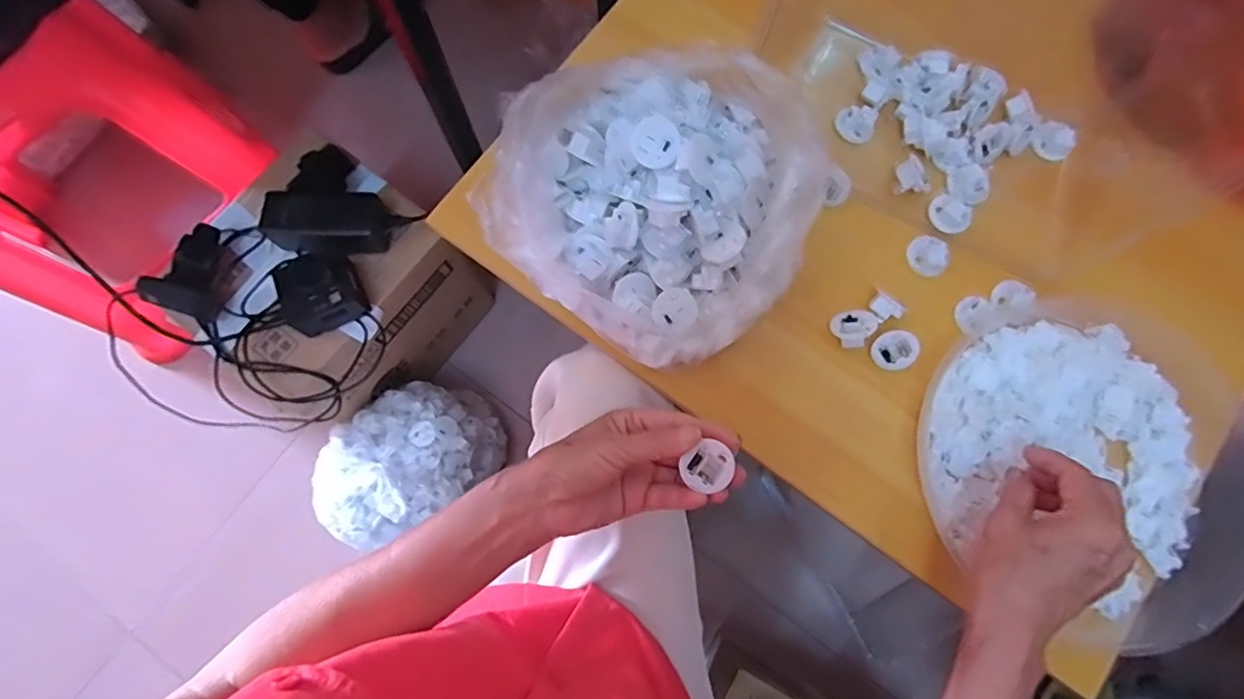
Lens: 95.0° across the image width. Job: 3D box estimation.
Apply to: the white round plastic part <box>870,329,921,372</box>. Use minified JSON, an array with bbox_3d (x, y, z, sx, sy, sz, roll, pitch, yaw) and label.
[{"bbox_3d":[0.203,0.000,0.423,0.032,0.013,0.028,-7,79,-1],"label":"white round plastic part"}]

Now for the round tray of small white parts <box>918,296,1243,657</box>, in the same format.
[{"bbox_3d":[0.335,0.071,0.411,0.222,0.038,0.228,0,78,0],"label":"round tray of small white parts"}]

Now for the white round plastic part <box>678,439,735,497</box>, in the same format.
[{"bbox_3d":[0.053,0.072,0.351,0.030,0.014,0.027,-42,81,-7],"label":"white round plastic part"}]

